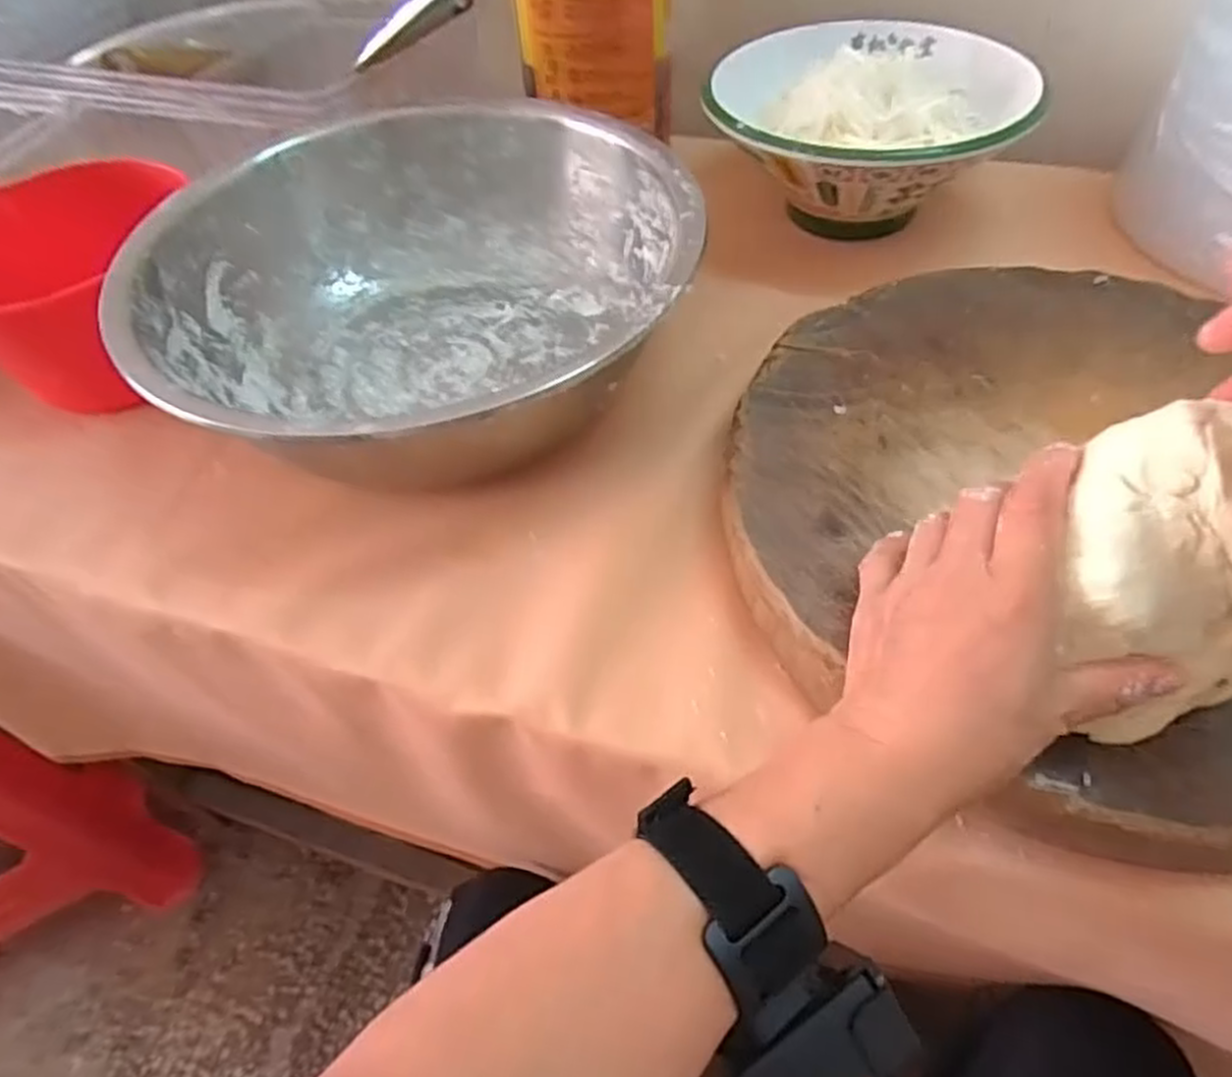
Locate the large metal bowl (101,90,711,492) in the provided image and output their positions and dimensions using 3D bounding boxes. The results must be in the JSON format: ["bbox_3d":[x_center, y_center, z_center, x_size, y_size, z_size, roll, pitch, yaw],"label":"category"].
[{"bbox_3d":[-0.117,-0.156,0.495,0.328,0.100,0.328,-2,51,3],"label":"large metal bowl"}]

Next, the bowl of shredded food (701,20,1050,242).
[{"bbox_3d":[0.185,-0.304,0.598,0.220,0.120,0.220,-2,51,3],"label":"bowl of shredded food"}]

